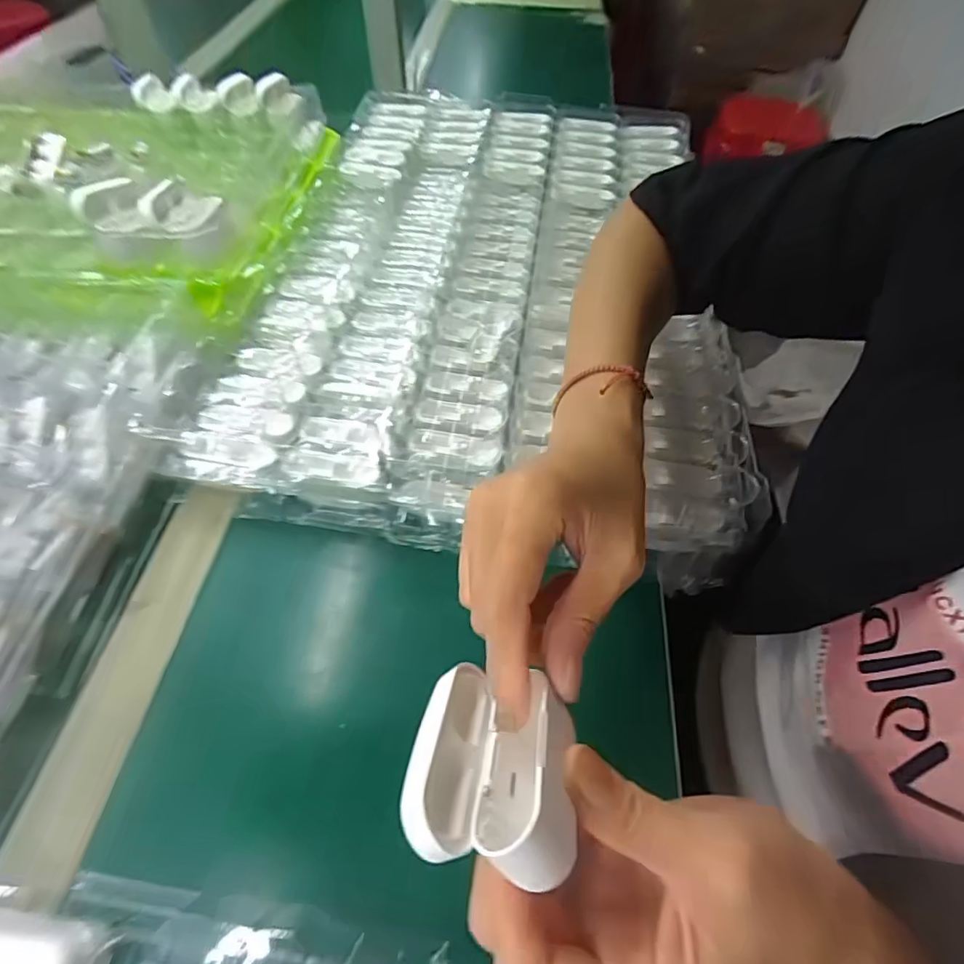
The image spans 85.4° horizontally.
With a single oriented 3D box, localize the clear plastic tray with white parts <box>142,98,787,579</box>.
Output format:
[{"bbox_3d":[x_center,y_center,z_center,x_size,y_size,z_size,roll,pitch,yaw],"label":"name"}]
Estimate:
[{"bbox_3d":[0.011,-0.199,0.484,0.395,0.045,0.557,7,55,4],"label":"clear plastic tray with white parts"}]

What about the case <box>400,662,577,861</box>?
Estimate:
[{"bbox_3d":[0.001,0.088,0.169,0.043,0.035,0.064,36,26,-4],"label":"case"}]

